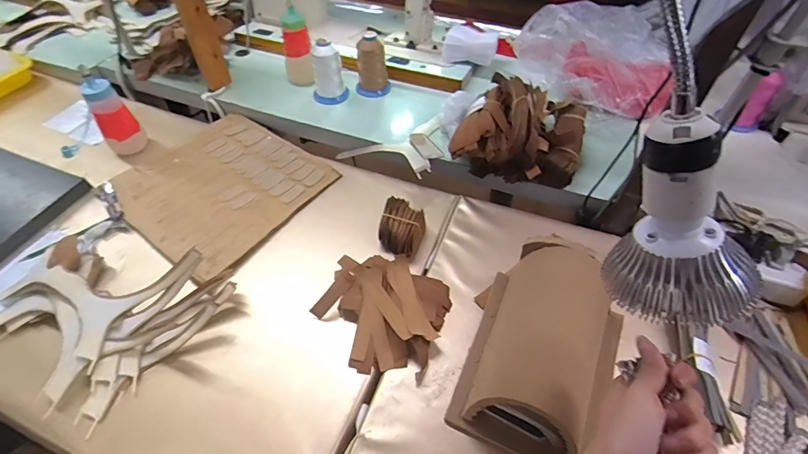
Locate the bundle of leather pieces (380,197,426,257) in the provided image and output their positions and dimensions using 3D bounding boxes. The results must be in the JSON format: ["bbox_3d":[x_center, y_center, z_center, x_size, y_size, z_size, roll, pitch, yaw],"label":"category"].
[{"bbox_3d":[-0.002,0.000,0.611,0.060,0.045,0.073,11,51,9],"label":"bundle of leather pieces"}]

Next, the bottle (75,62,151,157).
[{"bbox_3d":[-0.496,-0.187,0.713,0.062,0.129,0.051,-25,55,-19],"label":"bottle"}]

